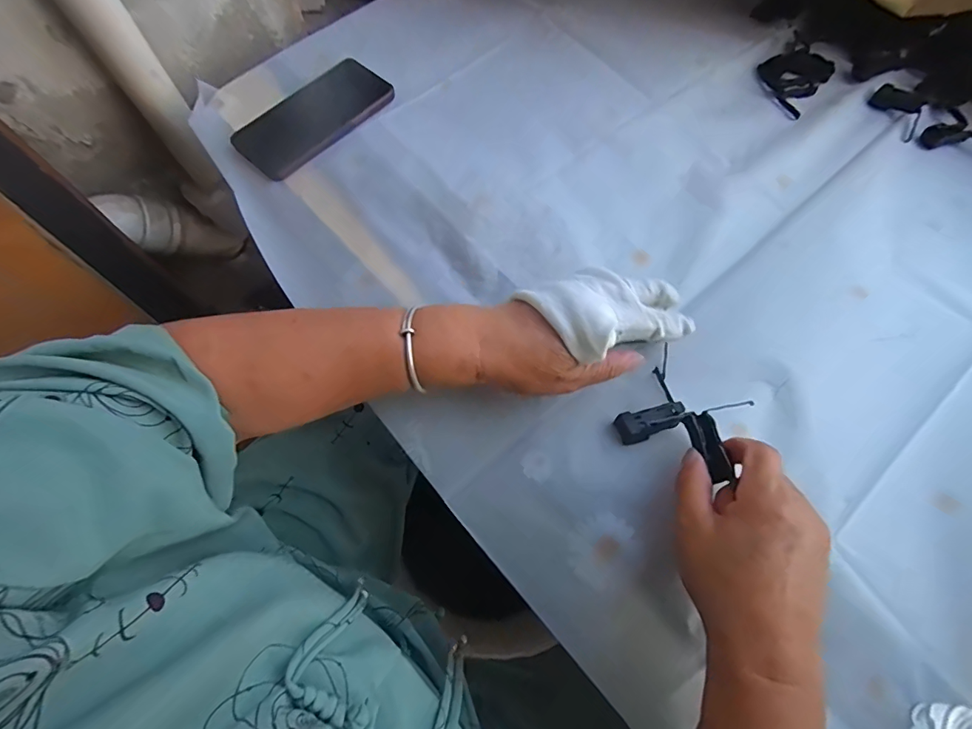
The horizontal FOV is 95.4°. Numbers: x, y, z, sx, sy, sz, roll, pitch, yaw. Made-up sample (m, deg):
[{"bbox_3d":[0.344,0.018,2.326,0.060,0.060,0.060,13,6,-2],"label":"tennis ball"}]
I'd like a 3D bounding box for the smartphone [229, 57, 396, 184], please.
[{"bbox_3d":[-0.181,-0.263,0.467,0.089,0.010,0.165,39,74,15],"label":"smartphone"}]

